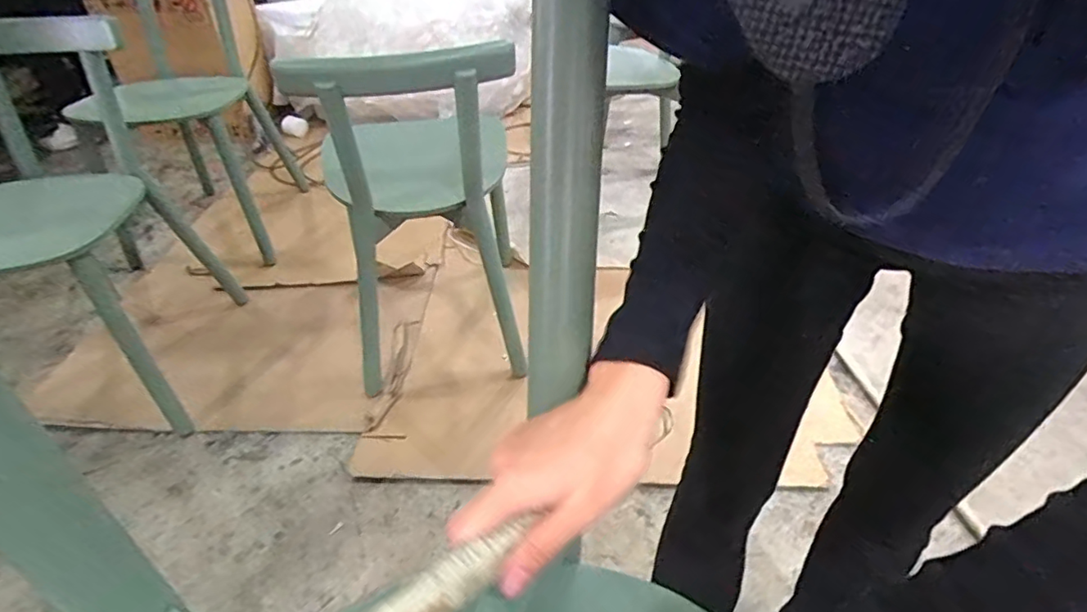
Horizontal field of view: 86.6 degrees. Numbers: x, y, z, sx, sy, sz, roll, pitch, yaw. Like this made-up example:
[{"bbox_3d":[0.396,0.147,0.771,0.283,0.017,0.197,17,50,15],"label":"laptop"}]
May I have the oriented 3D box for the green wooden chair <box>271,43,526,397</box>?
[{"bbox_3d":[-0.250,-0.242,1.333,0.406,0.710,0.461,-3,40,-4],"label":"green wooden chair"}]

